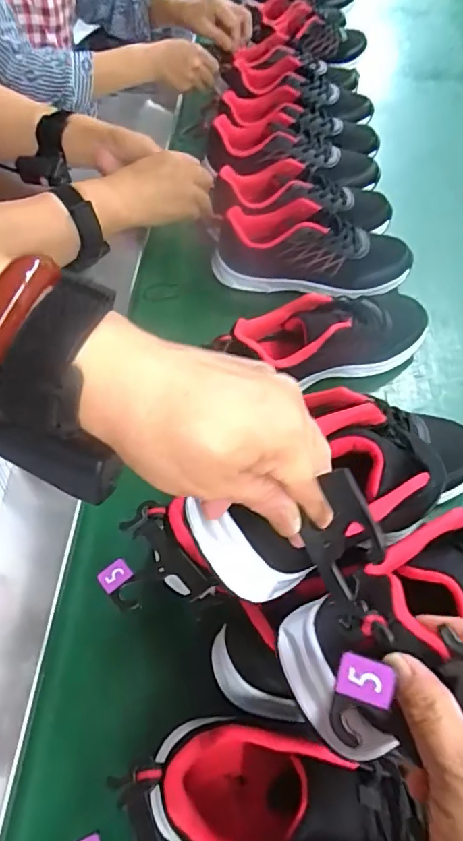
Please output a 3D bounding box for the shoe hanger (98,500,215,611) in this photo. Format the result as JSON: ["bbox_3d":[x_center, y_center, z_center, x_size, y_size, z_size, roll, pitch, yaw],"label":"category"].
[{"bbox_3d":[-0.065,0.111,0.406,0.068,0.012,0.088,-27,62,-21],"label":"shoe hanger"}]

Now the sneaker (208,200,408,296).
[{"bbox_3d":[0.106,-0.215,0.681,0.245,0.080,0.084,7,55,0],"label":"sneaker"}]

